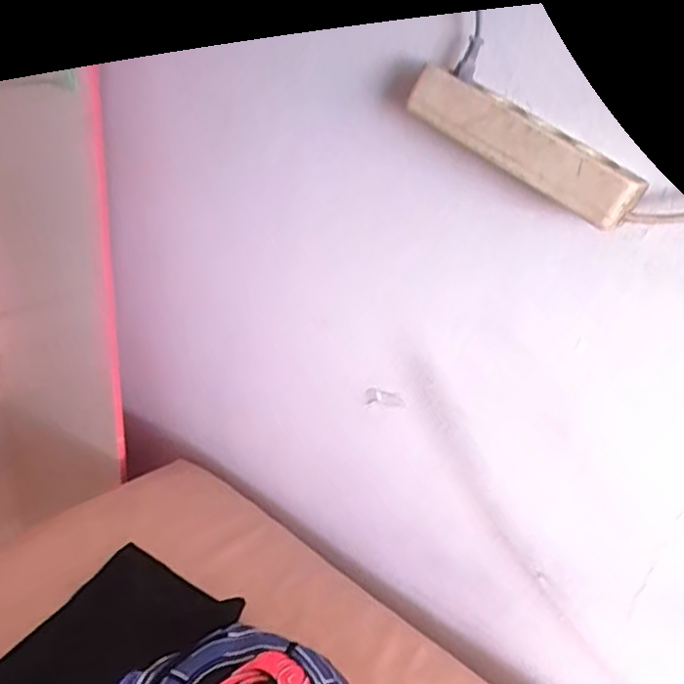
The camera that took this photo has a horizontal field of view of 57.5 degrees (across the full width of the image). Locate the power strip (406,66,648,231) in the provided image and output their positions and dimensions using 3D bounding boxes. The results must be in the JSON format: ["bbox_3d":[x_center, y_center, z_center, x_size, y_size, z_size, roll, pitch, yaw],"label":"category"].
[{"bbox_3d":[0.141,-0.156,0.490,0.196,0.046,0.051,39,37,21],"label":"power strip"}]

